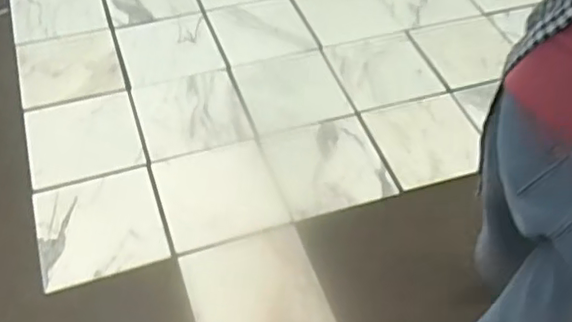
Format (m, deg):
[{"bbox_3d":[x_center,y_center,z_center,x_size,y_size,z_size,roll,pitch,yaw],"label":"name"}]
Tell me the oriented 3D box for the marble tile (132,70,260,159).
[{"bbox_3d":[-0.267,-0.137,1.756,0.293,0.011,0.257,-14,63,-15],"label":"marble tile"}]

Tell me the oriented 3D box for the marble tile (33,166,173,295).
[{"bbox_3d":[-0.456,0.159,1.509,0.287,0.016,0.276,-13,56,-16],"label":"marble tile"}]

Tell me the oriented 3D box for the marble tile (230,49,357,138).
[{"bbox_3d":[0.017,-0.212,1.838,0.297,0.016,0.280,-16,57,-14],"label":"marble tile"}]

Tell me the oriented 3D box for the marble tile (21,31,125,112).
[{"bbox_3d":[-0.636,-0.279,1.811,0.282,0.018,0.261,-17,55,-13],"label":"marble tile"}]

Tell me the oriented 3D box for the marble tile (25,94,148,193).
[{"bbox_3d":[-0.546,-0.063,1.665,0.281,0.015,0.270,-13,54,-17],"label":"marble tile"}]

